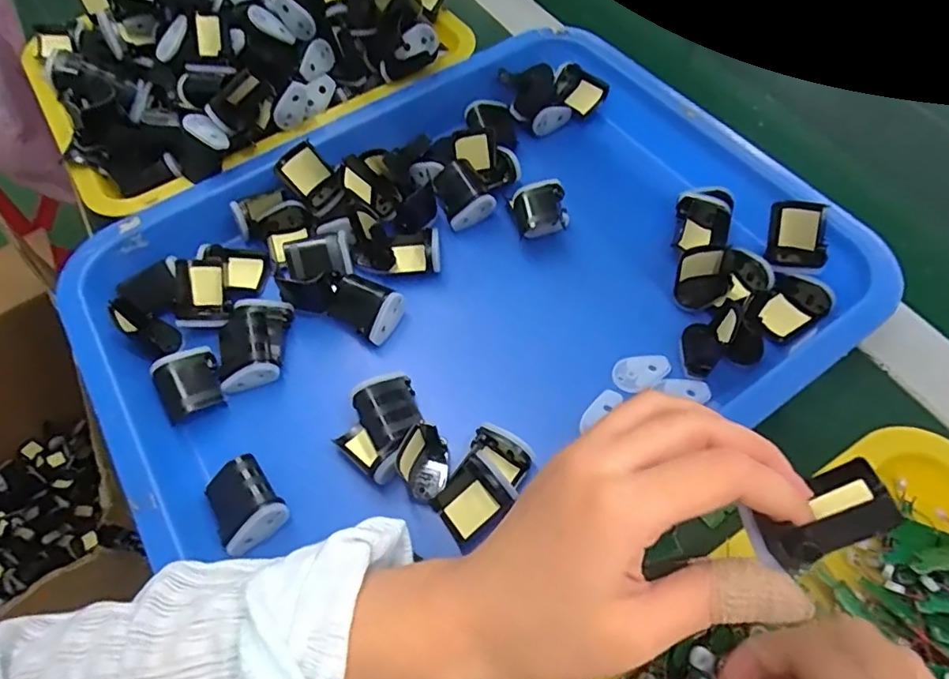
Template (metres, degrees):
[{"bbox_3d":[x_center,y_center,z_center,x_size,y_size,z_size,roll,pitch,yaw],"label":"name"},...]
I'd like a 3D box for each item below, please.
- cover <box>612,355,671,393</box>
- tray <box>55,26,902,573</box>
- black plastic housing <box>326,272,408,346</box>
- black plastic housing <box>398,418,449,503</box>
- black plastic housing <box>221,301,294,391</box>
[{"bbox_3d":[0.102,0.019,0.336,0.037,0.004,0.022,-20,62,-8],"label":"cover"},{"bbox_3d":[0.000,-0.031,0.370,0.445,0.072,0.333,-30,64,-13],"label":"tray"},{"bbox_3d":[-0.070,-0.023,0.357,0.045,0.021,0.037,30,67,17],"label":"black plastic housing"},{"bbox_3d":[-0.028,0.069,0.311,0.026,0.021,0.039,-2,61,1],"label":"black plastic housing"},{"bbox_3d":[-0.140,0.001,0.344,0.040,0.023,0.060,-1,61,2],"label":"black plastic housing"}]

